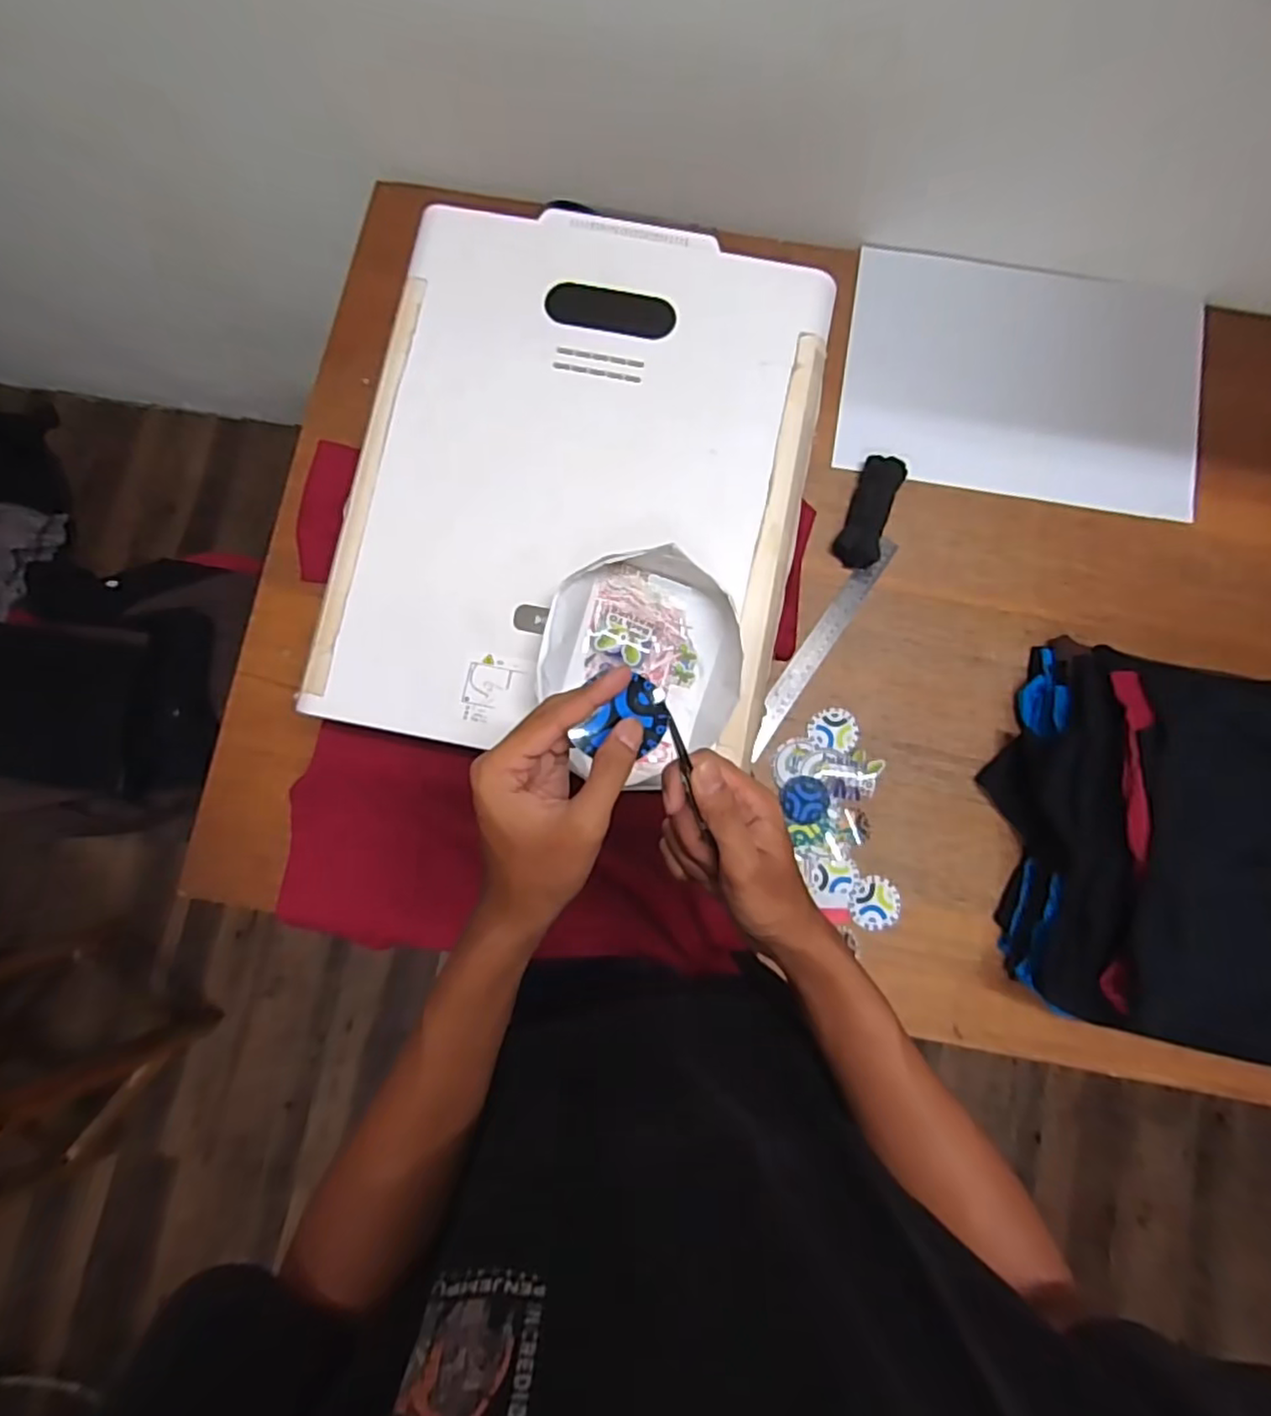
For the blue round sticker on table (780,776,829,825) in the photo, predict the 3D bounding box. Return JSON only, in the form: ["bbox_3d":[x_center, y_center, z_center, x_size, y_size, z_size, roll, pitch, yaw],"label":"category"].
[{"bbox_3d":[0.185,0.100,0.726,0.050,0.006,0.050,0,83,-1],"label":"blue round sticker on table"}]

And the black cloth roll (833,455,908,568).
[{"bbox_3d":[0.266,-0.221,0.757,0.049,0.030,0.122,21,83,2],"label":"black cloth roll"}]

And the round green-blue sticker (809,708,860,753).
[{"bbox_3d":[0.218,0.025,0.741,0.053,0.005,0.049,0,83,-1],"label":"round green-blue sticker"}]

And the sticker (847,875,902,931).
[{"bbox_3d":[0.255,0.208,0.716,0.053,0.004,0.055,2,79,6],"label":"sticker"}]

